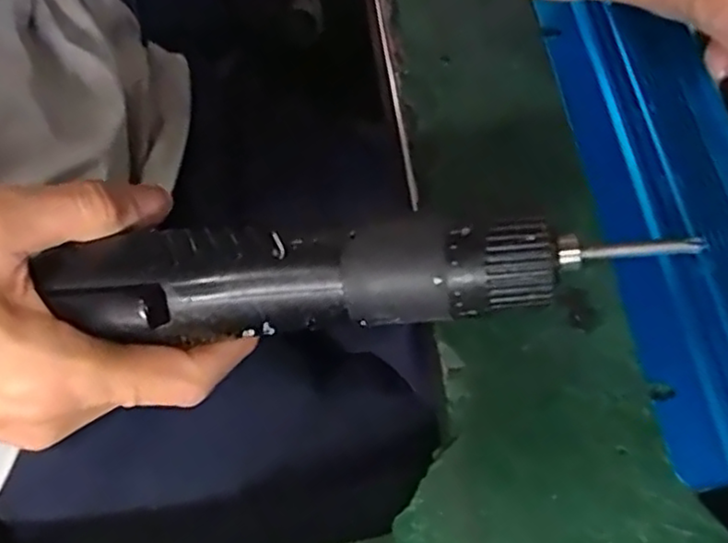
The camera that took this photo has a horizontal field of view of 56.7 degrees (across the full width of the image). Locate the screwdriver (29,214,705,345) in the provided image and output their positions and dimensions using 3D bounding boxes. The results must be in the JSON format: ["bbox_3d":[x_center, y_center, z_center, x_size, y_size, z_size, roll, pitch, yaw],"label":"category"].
[{"bbox_3d":[-0.006,0.000,0.206,0.188,0.028,0.035,-3,59,8],"label":"screwdriver"}]

